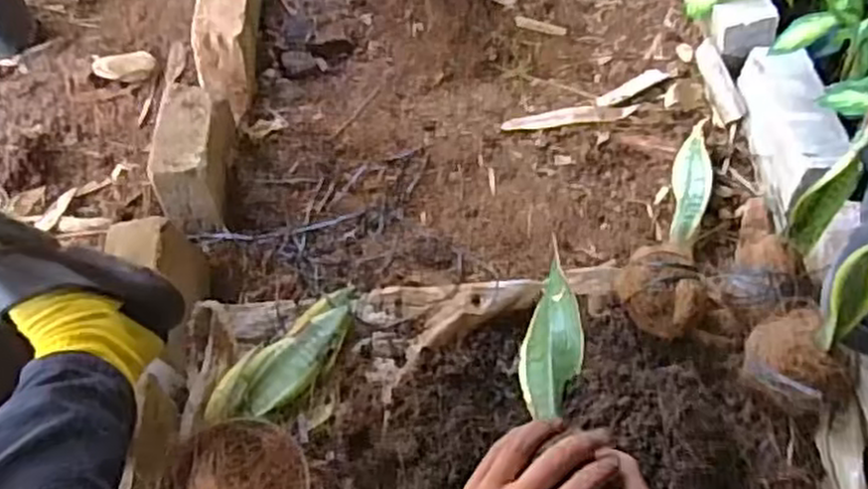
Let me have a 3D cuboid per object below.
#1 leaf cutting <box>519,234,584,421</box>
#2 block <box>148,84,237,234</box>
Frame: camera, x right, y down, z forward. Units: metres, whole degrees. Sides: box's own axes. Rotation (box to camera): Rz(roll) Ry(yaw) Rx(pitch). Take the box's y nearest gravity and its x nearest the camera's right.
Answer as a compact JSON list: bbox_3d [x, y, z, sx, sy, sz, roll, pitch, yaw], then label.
[{"bbox_3d":[0.102,0.083,0.643,0.049,0.040,0.164,8,47,6],"label":"leaf cutting"},{"bbox_3d":[-0.330,-0.123,1.035,0.084,0.119,0.177,-1,56,1],"label":"block"}]

